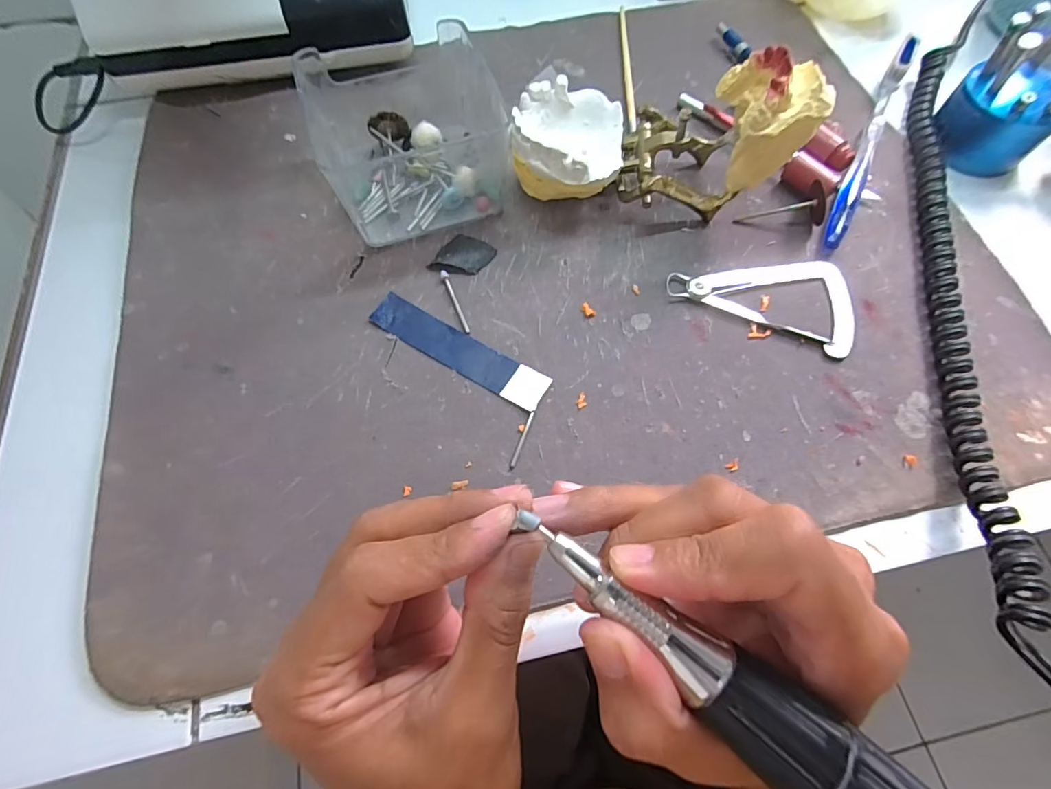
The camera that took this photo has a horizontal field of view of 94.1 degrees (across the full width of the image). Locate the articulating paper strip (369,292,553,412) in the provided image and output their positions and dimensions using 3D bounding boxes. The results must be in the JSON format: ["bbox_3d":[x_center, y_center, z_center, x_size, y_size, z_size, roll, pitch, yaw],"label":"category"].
[{"bbox_3d":[-0.035,-0.023,0.255,0.101,0.004,0.021,29,70,12],"label":"articulating paper strip"}]

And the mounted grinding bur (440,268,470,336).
[{"bbox_3d":[-0.038,-0.051,0.267,0.004,0.004,0.042,-20,68,-8],"label":"mounted grinding bur"}]

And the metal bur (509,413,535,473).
[{"bbox_3d":[-0.001,0.022,0.236,0.004,0.004,0.031,17,68,7],"label":"metal bur"}]

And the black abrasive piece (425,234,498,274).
[{"bbox_3d":[-0.036,-0.078,0.278,0.027,0.005,0.029,30,70,12],"label":"black abrasive piece"}]

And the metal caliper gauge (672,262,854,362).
[{"bbox_3d":[0.133,-0.061,0.271,0.098,0.005,0.058,22,69,9],"label":"metal caliper gauge"}]

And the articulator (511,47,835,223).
[{"bbox_3d":[0.068,-0.143,0.269,0.153,0.074,0.073,-2,67,-1],"label":"articulator"}]

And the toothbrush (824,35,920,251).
[{"bbox_3d":[0.217,-0.161,0.307,0.011,0.021,0.184,26,69,11],"label":"toothbrush"}]

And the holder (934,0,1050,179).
[{"bbox_3d":[0.294,-0.180,0.290,0.059,0.066,0.058,-39,72,-15],"label":"holder"}]

